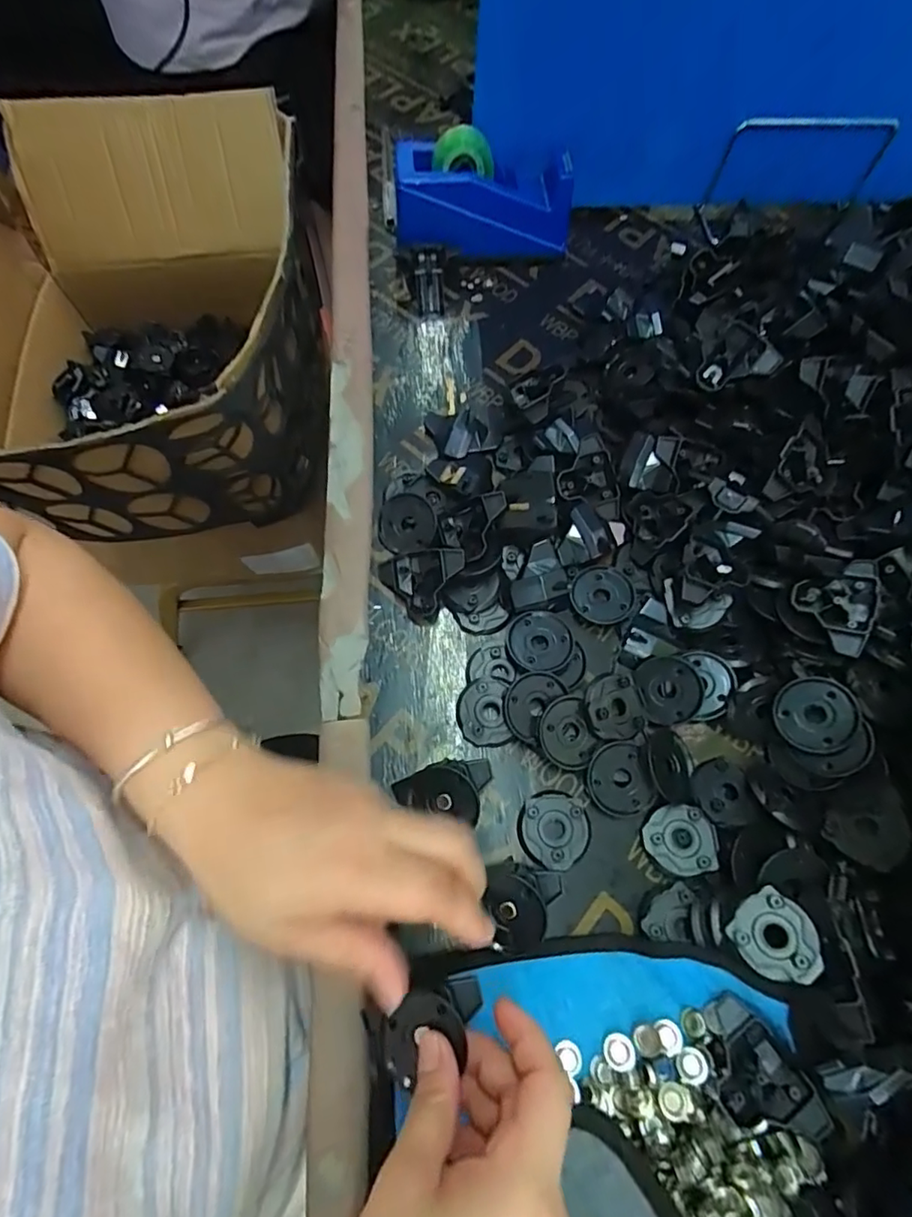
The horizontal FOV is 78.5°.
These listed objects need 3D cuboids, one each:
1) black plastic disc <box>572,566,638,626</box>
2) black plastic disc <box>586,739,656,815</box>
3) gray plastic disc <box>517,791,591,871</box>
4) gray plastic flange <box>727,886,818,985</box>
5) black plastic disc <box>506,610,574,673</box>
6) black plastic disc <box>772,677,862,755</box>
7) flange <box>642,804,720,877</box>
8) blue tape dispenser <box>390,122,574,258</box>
[{"bbox_3d":[0.101,-0.010,0.381,0.040,0.006,0.044,0,69,-1],"label":"black plastic disc"},{"bbox_3d":[0.098,0.102,0.334,0.037,0.004,0.042,-16,84,-4],"label":"black plastic disc"},{"bbox_3d":[0.058,0.131,0.329,0.042,0.006,0.042,-15,70,-7],"label":"gray plastic disc"},{"bbox_3d":[0.162,0.166,0.283,0.038,0.010,0.038,-45,63,-10],"label":"gray plastic flange"},{"bbox_3d":[0.055,0.022,0.363,0.041,0.008,0.041,0,69,-1],"label":"black plastic disc"},{"bbox_3d":[0.211,0.062,0.327,0.042,0.004,0.042,-6,77,25],"label":"black plastic disc"},{"bbox_3d":[0.130,0.134,0.324,0.039,0.008,0.037,0,69,-1],"label":"flange"},{"bbox_3d":[0.022,-0.350,0.482,0.148,0.082,0.055,-7,69,-2],"label":"blue tape dispenser"}]

